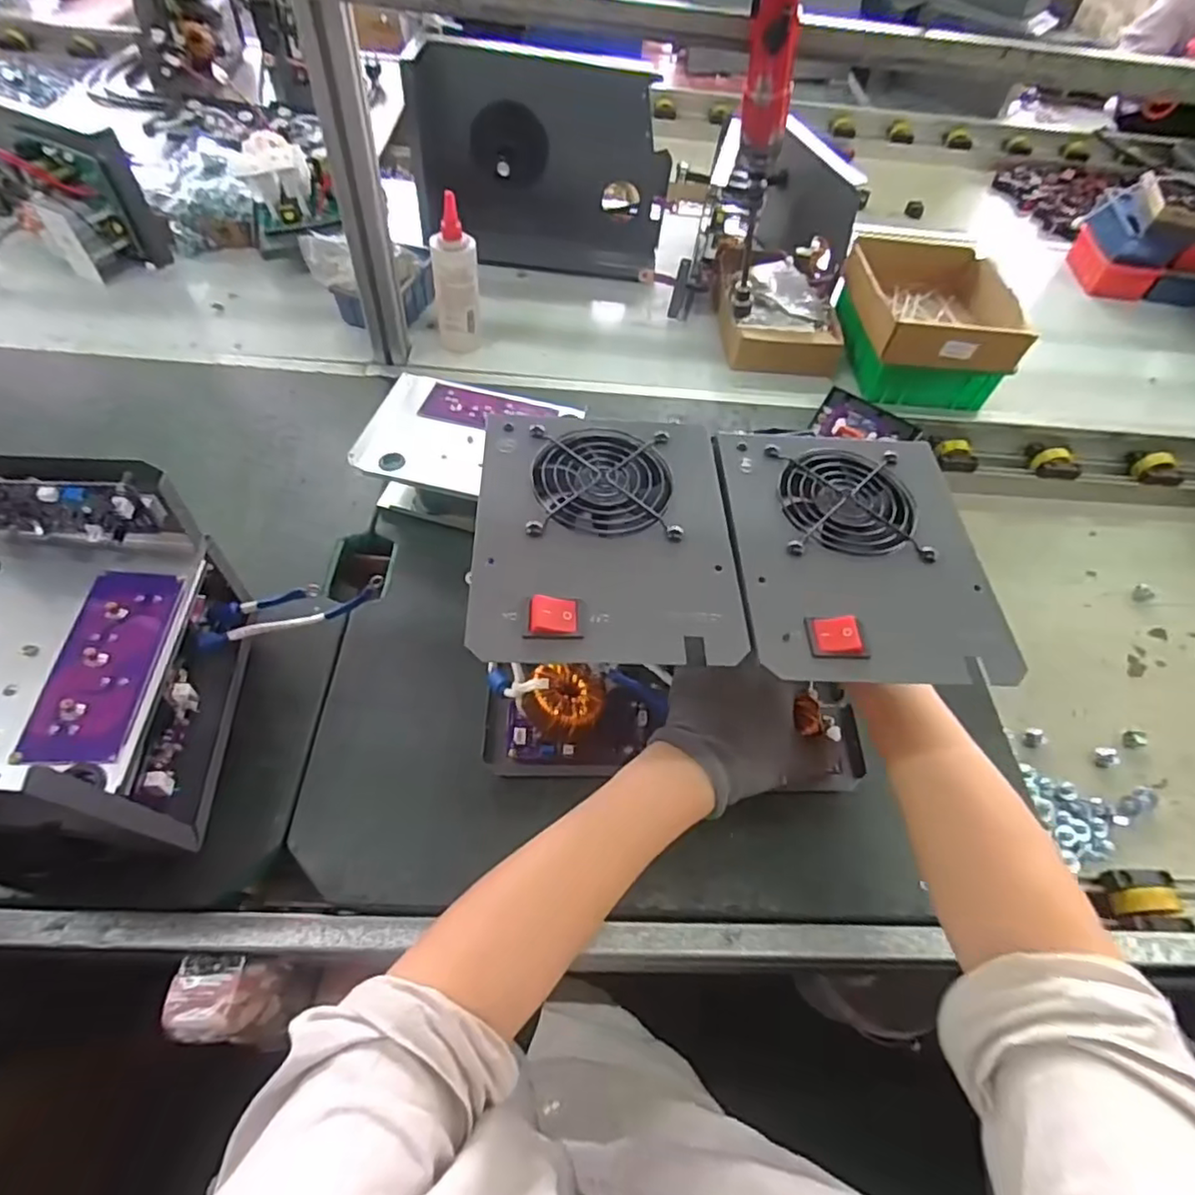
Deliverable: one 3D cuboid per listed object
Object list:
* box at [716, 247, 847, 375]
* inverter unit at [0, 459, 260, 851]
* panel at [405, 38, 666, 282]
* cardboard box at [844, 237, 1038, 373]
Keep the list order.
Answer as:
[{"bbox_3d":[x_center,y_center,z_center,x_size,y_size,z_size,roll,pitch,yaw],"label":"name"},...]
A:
[{"bbox_3d":[0.250,-0.409,0.880,0.158,0.065,0.218,6,55,-2],"label":"box"},{"bbox_3d":[-0.356,0.056,0.433,0.157,0.201,0.232,1,56,-5],"label":"inverter unit"},{"bbox_3d":[-0.076,-0.598,0.892,0.344,0.249,0.045,0,41,-10],"label":"panel"},{"bbox_3d":[0.427,-0.379,0.811,0.187,0.060,0.231,2,56,-4],"label":"cardboard box"}]

